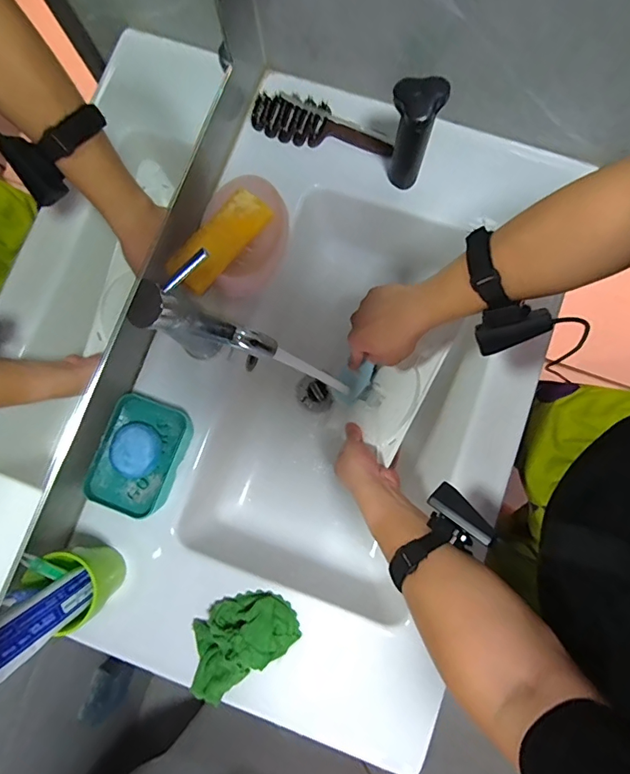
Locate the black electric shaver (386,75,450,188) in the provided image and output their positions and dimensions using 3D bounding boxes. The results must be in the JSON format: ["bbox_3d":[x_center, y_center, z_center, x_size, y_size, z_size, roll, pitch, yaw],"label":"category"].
[{"bbox_3d":[0.115,-0.301,0.562,0.057,0.142,0.056,11,79,3],"label":"black electric shaver"}]

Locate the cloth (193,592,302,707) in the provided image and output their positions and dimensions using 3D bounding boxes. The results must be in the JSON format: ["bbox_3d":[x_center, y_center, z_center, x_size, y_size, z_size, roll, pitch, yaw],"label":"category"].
[{"bbox_3d":[-0.095,0.299,0.538,0.146,0.037,0.091,-38,81,-6],"label":"cloth"}]

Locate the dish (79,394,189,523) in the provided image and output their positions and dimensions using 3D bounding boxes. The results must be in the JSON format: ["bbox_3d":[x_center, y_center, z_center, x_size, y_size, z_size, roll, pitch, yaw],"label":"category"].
[{"bbox_3d":[-0.216,0.085,0.570,0.098,0.034,0.140,17,80,4],"label":"dish"}]

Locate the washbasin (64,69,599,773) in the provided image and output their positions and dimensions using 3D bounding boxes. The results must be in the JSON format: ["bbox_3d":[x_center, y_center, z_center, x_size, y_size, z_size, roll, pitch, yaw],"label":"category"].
[{"bbox_3d":[0.037,0.013,0.665,0.487,0.214,0.798,20,80,5],"label":"washbasin"}]

